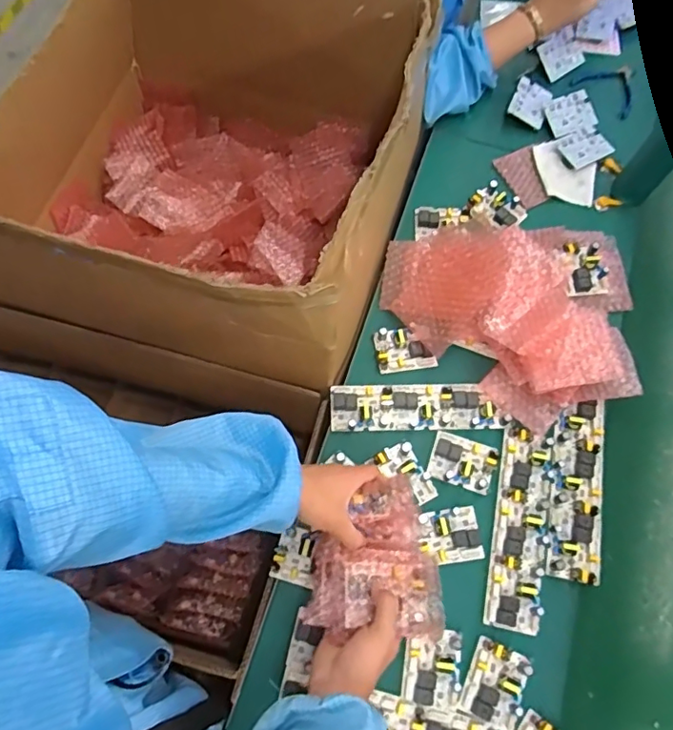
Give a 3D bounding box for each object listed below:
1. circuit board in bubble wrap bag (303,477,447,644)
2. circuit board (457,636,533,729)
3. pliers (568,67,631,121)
[{"bbox_3d":[0.037,0.196,0.571,0.130,0.049,0.154,1,67,0],"label":"circuit board in bubble wrap bag"},{"bbox_3d":[0.180,0.358,0.607,0.064,0.016,0.082,25,70,10],"label":"circuit board"},{"bbox_3d":[0.487,-0.493,0.959,0.113,0.009,0.109,41,72,12],"label":"pliers"}]

